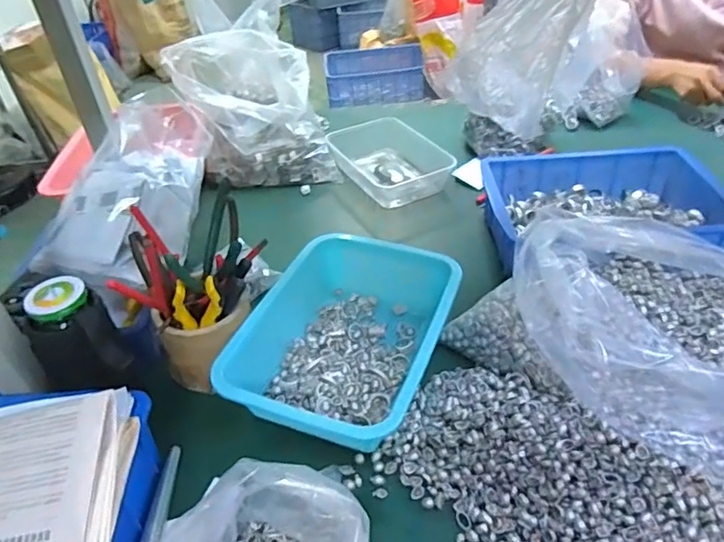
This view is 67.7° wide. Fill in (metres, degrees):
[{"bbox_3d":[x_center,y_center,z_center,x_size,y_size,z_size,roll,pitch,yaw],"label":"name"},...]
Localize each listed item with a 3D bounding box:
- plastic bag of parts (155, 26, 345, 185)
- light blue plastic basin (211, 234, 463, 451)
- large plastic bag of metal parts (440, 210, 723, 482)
[{"bbox_3d":[-0.175,-0.270,0.928,0.253,0.228,0.156,-3,39,3],"label":"plastic bag of parts"},{"bbox_3d":[-0.012,0.070,0.595,0.194,0.069,0.255,10,41,19],"label":"light blue plastic basin"},{"bbox_3d":[0.297,0.054,0.534,0.241,0.128,0.351,-33,46,-29],"label":"large plastic bag of metal parts"}]

